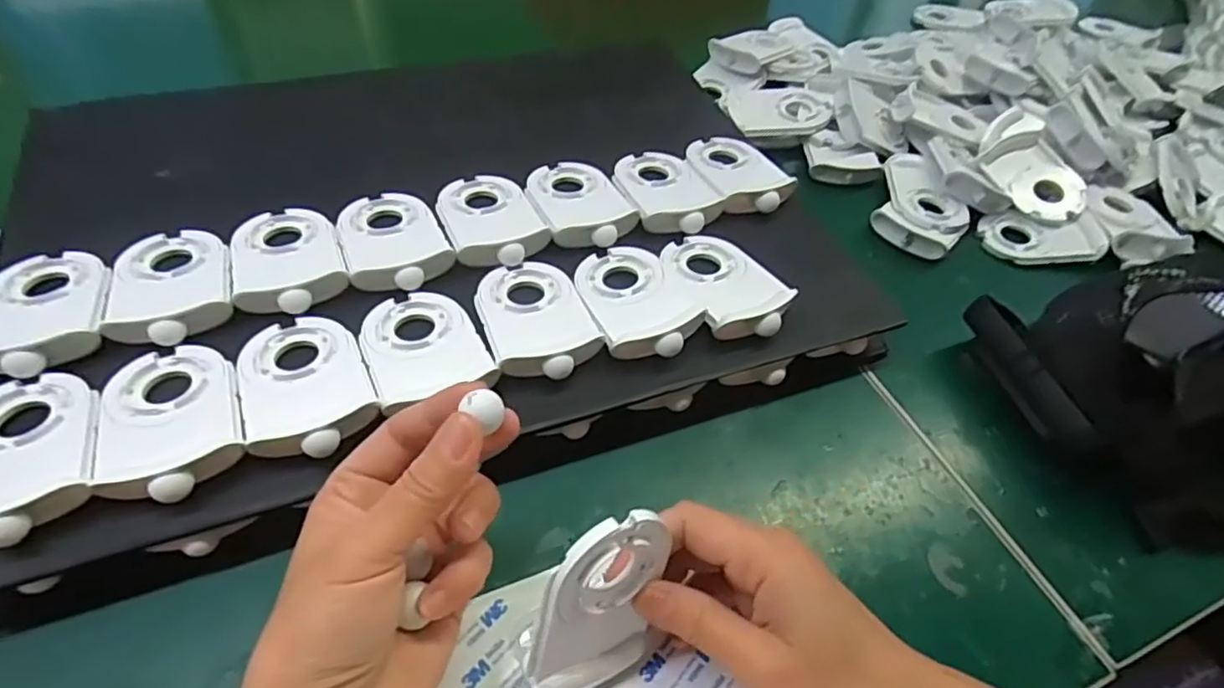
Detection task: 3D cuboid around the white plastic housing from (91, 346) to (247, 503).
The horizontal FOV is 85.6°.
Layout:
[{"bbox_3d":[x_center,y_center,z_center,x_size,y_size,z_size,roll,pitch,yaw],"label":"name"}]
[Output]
[{"bbox_3d":[-0.204,0.031,0.305,0.056,0.011,0.087,-18,54,-20],"label":"white plastic housing"}]

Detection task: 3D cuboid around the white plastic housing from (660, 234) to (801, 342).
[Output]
[{"bbox_3d":[0.066,-0.035,0.395,0.055,0.020,0.087,-21,55,-22],"label":"white plastic housing"}]

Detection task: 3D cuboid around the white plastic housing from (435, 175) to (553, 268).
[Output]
[{"bbox_3d":[-0.076,-0.082,0.412,0.056,0.011,0.087,-17,54,-19],"label":"white plastic housing"}]

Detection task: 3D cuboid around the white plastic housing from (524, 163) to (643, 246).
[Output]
[{"bbox_3d":[-0.022,-0.096,0.429,0.057,0.012,0.087,-17,54,-19],"label":"white plastic housing"}]

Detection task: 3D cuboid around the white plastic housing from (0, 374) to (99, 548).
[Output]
[{"bbox_3d":[-0.259,0.045,0.288,0.058,0.011,0.088,-20,55,-21],"label":"white plastic housing"}]

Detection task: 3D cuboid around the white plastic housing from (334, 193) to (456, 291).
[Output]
[{"bbox_3d":[-0.131,-0.065,0.392,0.057,0.010,0.086,-17,54,-19],"label":"white plastic housing"}]

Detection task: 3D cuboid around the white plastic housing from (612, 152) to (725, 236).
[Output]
[{"bbox_3d":[0.034,-0.108,0.446,0.061,0.012,0.082,-18,54,-20],"label":"white plastic housing"}]

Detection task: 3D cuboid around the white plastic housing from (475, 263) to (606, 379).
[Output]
[{"bbox_3d":[-0.042,-0.017,0.364,0.057,0.011,0.086,-13,53,-16],"label":"white plastic housing"}]

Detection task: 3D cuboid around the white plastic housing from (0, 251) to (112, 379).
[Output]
[{"bbox_3d":[-0.288,-0.021,0.333,0.055,0.012,0.086,-14,53,-17],"label":"white plastic housing"}]

